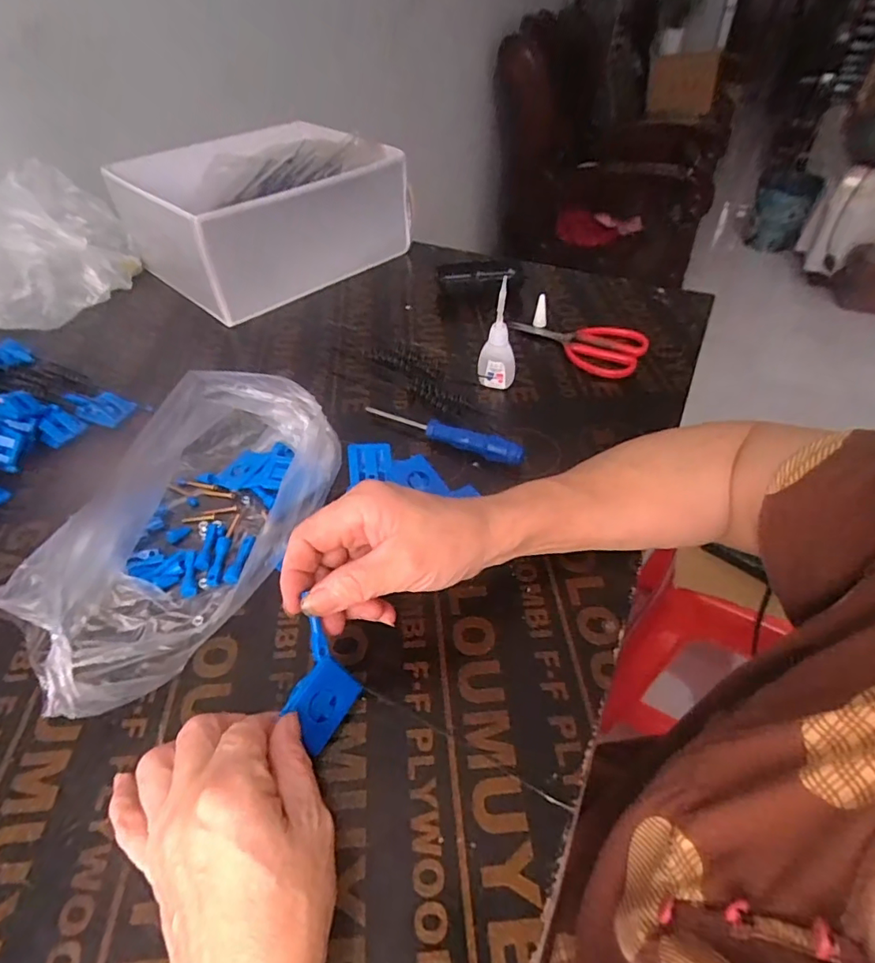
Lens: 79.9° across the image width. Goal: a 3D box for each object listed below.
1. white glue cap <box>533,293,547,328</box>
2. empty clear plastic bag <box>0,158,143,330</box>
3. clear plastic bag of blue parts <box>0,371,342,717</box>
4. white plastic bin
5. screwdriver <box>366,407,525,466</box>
[{"bbox_3d":[0.115,-0.191,0.579,0.014,0.032,0.014,9,47,10],"label":"white glue cap"},{"bbox_3d":[-0.492,-0.266,0.611,0.237,0.121,0.134,-21,50,-17],"label":"empty clear plastic bag"},{"bbox_3d":[-0.179,0.020,0.361,0.131,0.081,0.244,18,50,18],"label":"clear plastic bag of blue parts"},{"bbox_3d":[-0.215,-0.346,0.674,0.280,0.129,0.232,-36,56,-28],"label":"white plastic bin"},{"bbox_3d":[0.003,-0.042,0.459,0.149,0.021,0.015,19,50,18],"label":"screwdriver"}]

